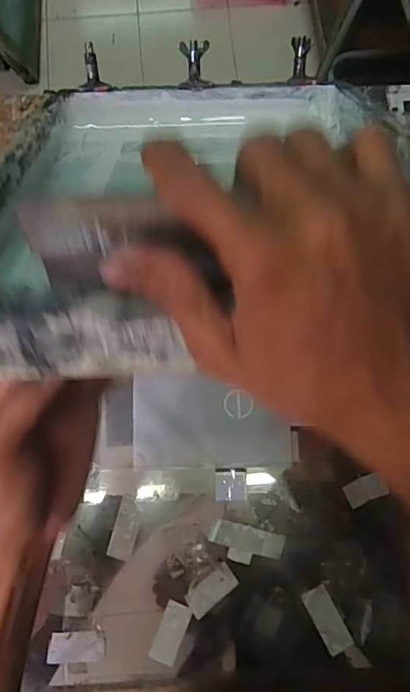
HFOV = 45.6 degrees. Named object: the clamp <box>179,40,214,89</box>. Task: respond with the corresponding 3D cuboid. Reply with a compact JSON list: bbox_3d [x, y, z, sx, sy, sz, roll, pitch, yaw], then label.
[{"bbox_3d":[-0.012,-0.321,0.565,0.036,0.017,0.055,-4,89,-3],"label":"clamp"}]

